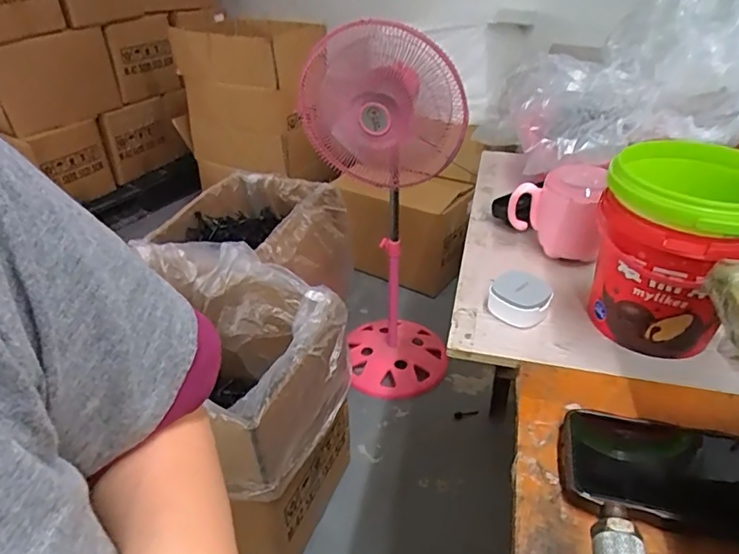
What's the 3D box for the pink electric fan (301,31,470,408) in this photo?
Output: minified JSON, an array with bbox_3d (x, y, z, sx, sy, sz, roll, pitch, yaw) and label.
[{"bbox_3d":[0.030,-0.121,1.258,0.320,0.845,0.289,-3,35,-3],"label":"pink electric fan"}]

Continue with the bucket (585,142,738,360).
[{"bbox_3d":[0.268,-0.021,0.464,0.124,0.152,0.125,22,41,29],"label":"bucket"}]

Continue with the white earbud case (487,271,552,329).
[{"bbox_3d":[0.148,0.019,0.517,0.056,0.031,0.055,19,39,26],"label":"white earbud case"}]

